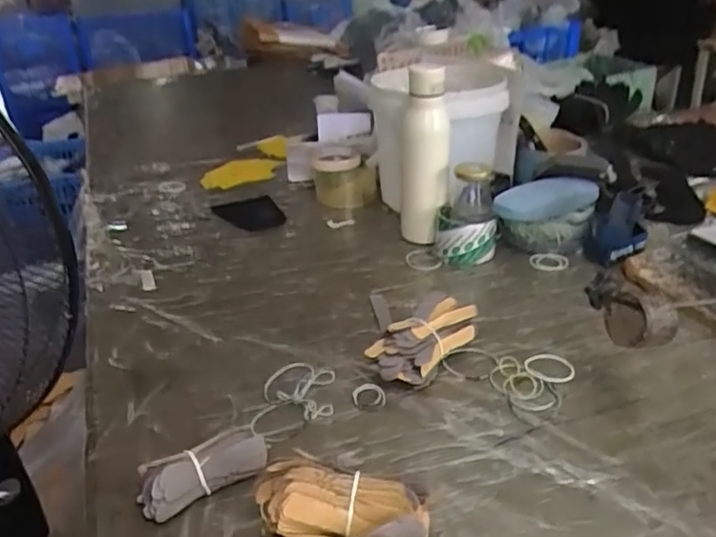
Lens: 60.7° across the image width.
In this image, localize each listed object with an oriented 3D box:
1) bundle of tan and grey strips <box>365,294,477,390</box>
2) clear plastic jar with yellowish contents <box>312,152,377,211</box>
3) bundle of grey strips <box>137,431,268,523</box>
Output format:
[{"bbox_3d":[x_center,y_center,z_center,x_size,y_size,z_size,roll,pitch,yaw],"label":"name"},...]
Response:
[{"bbox_3d":[0.067,0.076,0.626,0.063,0.054,0.128,18,33,36],"label":"bundle of tan and grey strips"},{"bbox_3d":[-0.022,-0.146,1.026,0.103,0.078,0.096,-2,26,-2],"label":"clear plastic jar with yellowish contents"},{"bbox_3d":[-0.121,0.163,0.487,0.100,0.037,0.028,-20,33,-27],"label":"bundle of grey strips"}]

